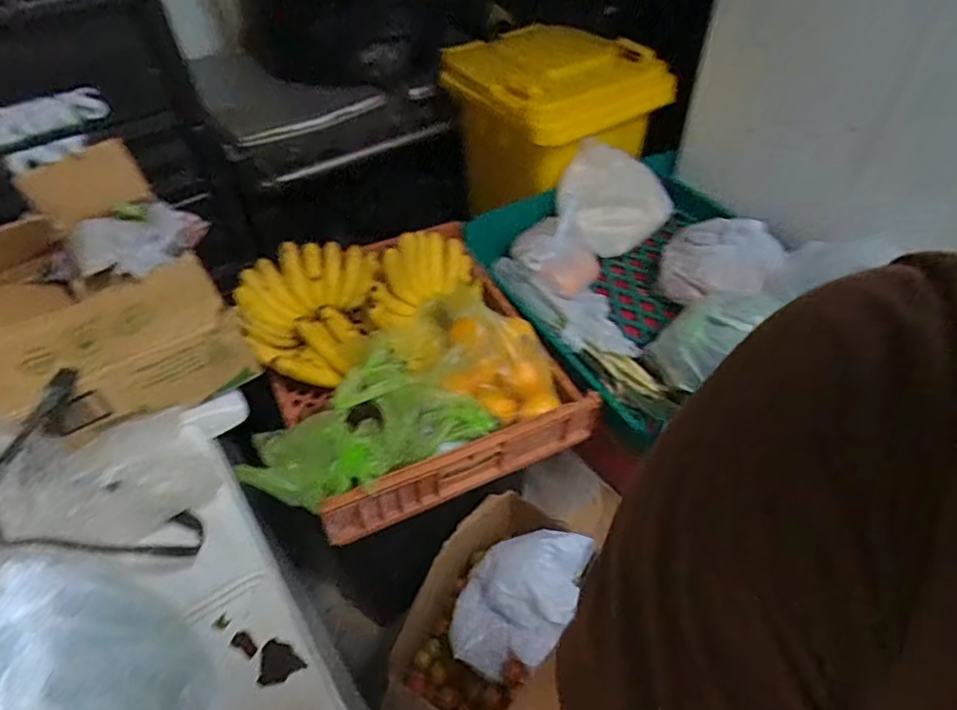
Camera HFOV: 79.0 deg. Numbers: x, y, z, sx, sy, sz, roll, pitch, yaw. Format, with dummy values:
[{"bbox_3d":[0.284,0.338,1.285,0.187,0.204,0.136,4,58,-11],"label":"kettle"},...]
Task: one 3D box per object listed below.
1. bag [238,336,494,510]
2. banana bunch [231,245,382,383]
[{"bbox_3d":[-0.180,0.111,0.884,0.333,0.091,0.222,-34,53,-27],"label":"bag"},{"bbox_3d":[-0.312,-0.095,1.089,0.211,0.144,0.303,-4,46,-2],"label":"banana bunch"}]

